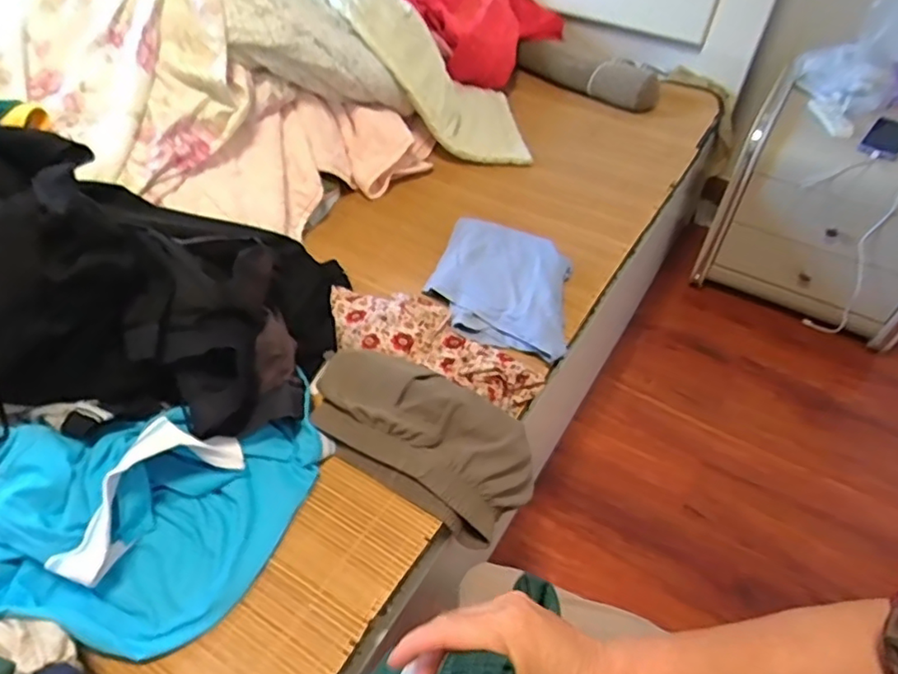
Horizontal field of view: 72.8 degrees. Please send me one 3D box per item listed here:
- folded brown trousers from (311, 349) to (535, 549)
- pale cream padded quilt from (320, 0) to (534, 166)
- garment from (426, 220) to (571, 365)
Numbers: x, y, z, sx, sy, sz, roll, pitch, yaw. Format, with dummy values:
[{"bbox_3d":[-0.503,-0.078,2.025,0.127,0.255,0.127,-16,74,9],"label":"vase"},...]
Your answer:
[{"bbox_3d":[-0.033,0.132,0.821,0.294,0.132,0.160,25,52,19],"label":"folded brown trousers"},{"bbox_3d":[-0.126,-0.665,1.359,0.788,0.174,0.315,41,50,-13],"label":"pale cream padded quilt"},{"bbox_3d":[0.092,-0.088,1.041,0.245,0.055,0.252,15,49,11],"label":"garment"}]

